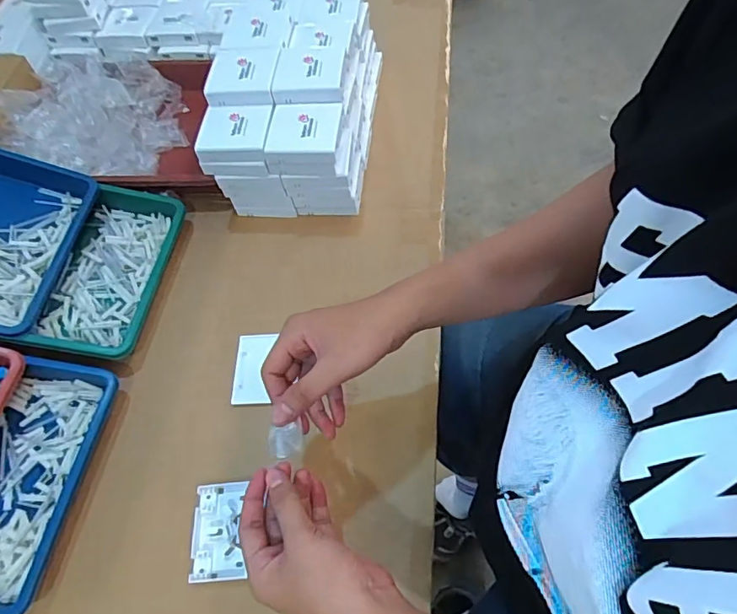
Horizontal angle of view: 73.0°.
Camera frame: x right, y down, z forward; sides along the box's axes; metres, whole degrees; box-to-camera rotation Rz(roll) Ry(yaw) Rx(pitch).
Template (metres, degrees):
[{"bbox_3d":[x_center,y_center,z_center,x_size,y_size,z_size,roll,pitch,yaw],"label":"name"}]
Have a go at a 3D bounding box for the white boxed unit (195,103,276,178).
[{"bbox_3d":[-0.164,-0.210,0.625,0.089,0.046,0.076,2,58,6],"label":"white boxed unit"}]

